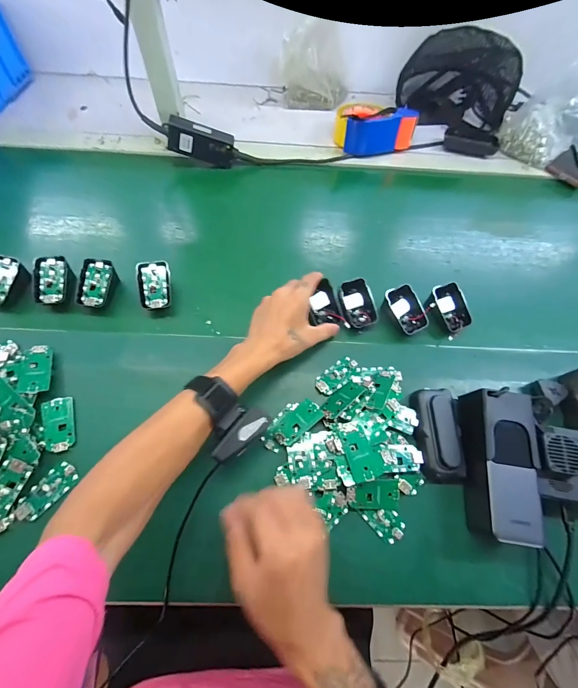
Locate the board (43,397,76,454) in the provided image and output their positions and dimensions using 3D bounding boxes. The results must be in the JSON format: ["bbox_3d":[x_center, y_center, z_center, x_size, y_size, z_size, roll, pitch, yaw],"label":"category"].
[{"bbox_3d":[-0.272,0.094,0.373,0.030,0.004,0.063,-11,67,-27],"label":"board"}]

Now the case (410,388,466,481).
[{"bbox_3d":[0.183,0.109,0.385,0.057,0.033,0.107,7,63,1],"label":"case"}]

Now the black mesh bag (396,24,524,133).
[{"bbox_3d":[0.356,-0.569,0.678,0.229,0.122,0.127,6,63,0],"label":"black mesh bag"}]

